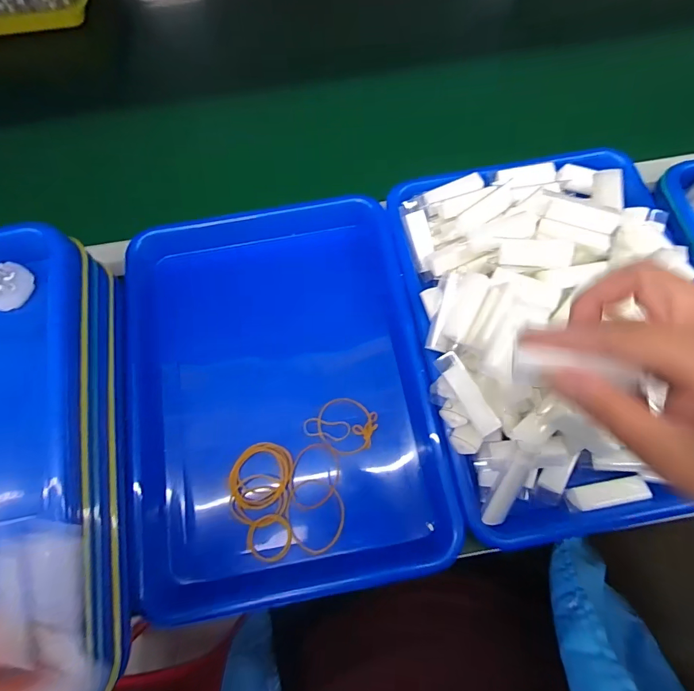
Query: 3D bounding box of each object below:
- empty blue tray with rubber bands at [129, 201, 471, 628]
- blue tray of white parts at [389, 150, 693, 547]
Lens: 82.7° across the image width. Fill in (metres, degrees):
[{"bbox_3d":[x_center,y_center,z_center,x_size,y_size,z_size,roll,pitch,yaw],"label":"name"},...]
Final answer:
[{"bbox_3d":[-0.059,0.032,0.355,0.244,0.051,0.346,-11,73,-2],"label":"empty blue tray with rubber bands"},{"bbox_3d":[0.164,-0.018,0.323,0.211,0.067,0.323,-8,73,-1],"label":"blue tray of white parts"}]

